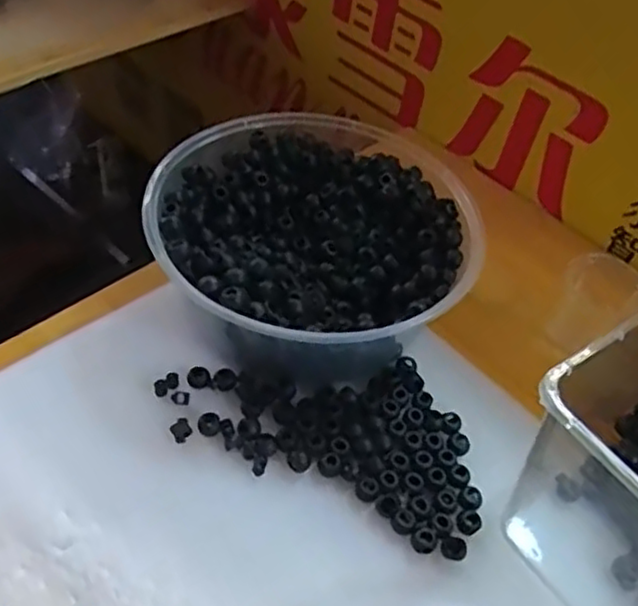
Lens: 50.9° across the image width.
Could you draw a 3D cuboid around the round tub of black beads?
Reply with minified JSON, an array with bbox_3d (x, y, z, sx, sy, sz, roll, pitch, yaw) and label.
[{"bbox_3d":[-0.003,-0.047,0.539,0.237,0.095,0.242,4,50,-5],"label":"round tub of black beads"}]

